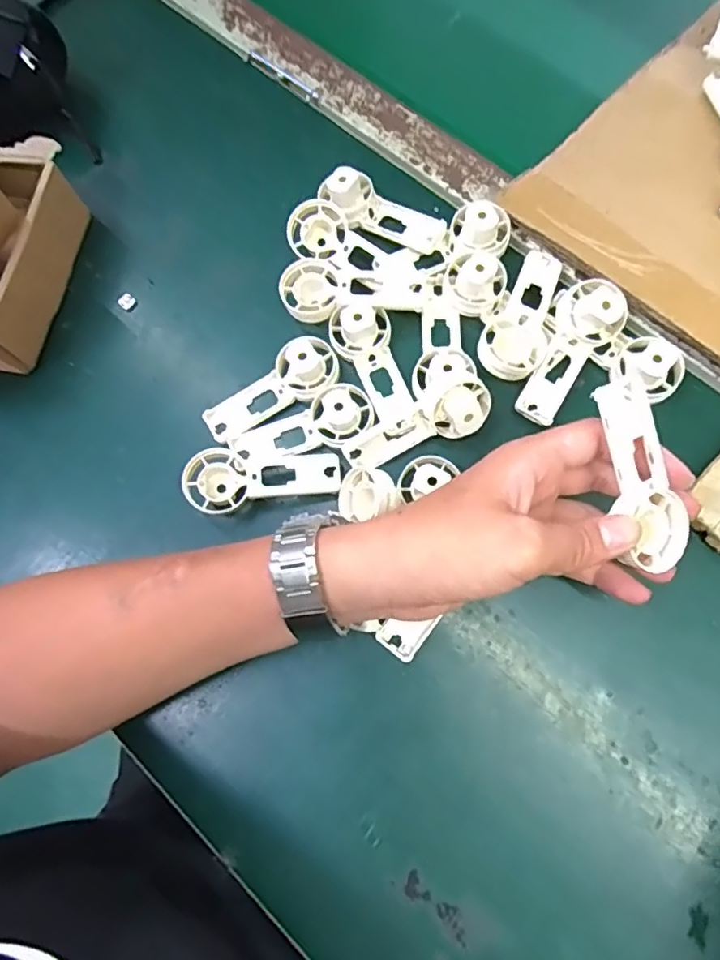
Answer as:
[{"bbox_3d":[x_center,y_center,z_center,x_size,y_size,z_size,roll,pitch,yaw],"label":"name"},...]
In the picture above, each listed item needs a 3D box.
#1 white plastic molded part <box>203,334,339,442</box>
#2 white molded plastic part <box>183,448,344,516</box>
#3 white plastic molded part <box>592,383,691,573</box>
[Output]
[{"bbox_3d":[-0.058,-0.056,0.375,0.092,0.022,0.035,-32,75,10],"label":"white plastic molded part"},{"bbox_3d":[-0.059,-0.003,0.358,0.092,0.023,0.038,-10,74,0],"label":"white molded plastic part"},{"bbox_3d":[0.131,0.001,0.274,0.037,0.012,0.094,-26,106,-7],"label":"white plastic molded part"}]

